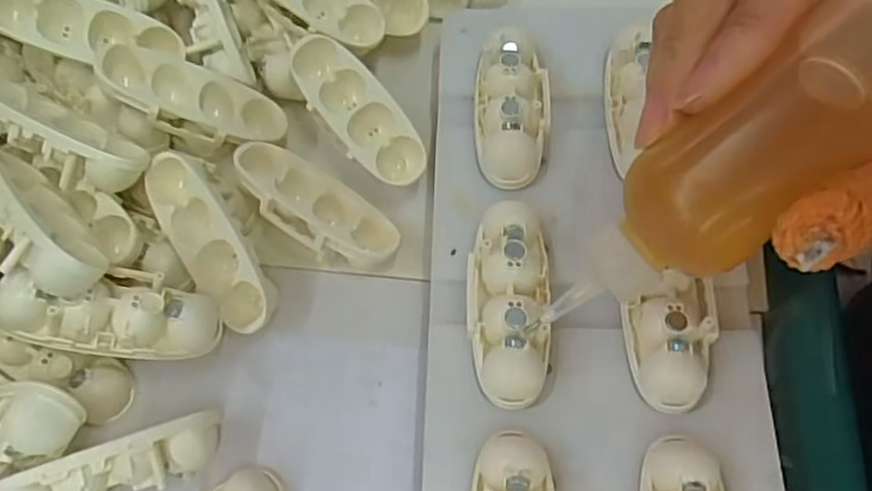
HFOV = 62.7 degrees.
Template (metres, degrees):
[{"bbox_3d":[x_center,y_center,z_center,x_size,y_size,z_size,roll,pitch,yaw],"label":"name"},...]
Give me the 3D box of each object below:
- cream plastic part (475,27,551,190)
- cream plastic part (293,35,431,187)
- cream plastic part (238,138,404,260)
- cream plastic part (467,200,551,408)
[{"bbox_3d":[0.026,-0.049,0.246,0.025,0.016,0.060,5,64,5],"label":"cream plastic part"},{"bbox_3d":[-0.029,-0.047,0.256,0.022,0.016,0.061,-38,85,-14],"label":"cream plastic part"},{"bbox_3d":[-0.042,-0.013,0.249,0.062,0.021,0.027,33,69,17],"label":"cream plastic part"},{"bbox_3d":[0.022,0.016,0.216,0.024,0.017,0.061,0,64,2],"label":"cream plastic part"}]

